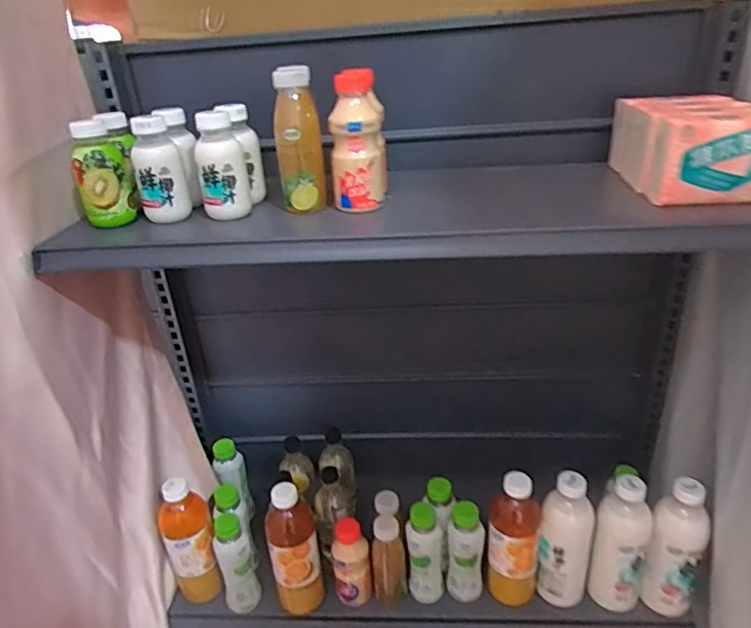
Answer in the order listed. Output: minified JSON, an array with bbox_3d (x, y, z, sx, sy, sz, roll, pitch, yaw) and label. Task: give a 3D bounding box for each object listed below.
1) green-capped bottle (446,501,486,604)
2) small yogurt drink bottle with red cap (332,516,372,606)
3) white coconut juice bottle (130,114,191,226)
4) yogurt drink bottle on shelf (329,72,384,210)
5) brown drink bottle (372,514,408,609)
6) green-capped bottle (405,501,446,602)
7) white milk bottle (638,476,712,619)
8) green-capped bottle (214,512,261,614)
[{"bbox_3d":[0.152,0.404,0.940,0.059,0.182,0.057,0,28,7],"label":"green-capped bottle"},{"bbox_3d":[-0.041,0.424,0.952,0.062,0.159,0.057,-6,28,-3],"label":"small yogurt drink bottle with red cap"},{"bbox_3d":[-0.267,-0.178,0.688,0.060,0.129,0.060,-13,29,-16],"label":"white coconut juice bottle"},{"bbox_3d":[-0.023,-0.214,0.690,0.059,0.157,0.061,-1,28,6],"label":"yogurt drink bottle on shelf"},{"bbox_3d":[0.024,0.423,0.949,0.055,0.175,0.049,-4,28,1],"label":"brown drink bottle"},{"bbox_3d":[0.085,0.404,0.943,0.059,0.185,0.063,-1,28,6],"label":"green-capped bottle"},{"bbox_3d":[0.477,0.372,0.882,0.077,0.235,0.077,16,34,33],"label":"white milk bottle"},{"bbox_3d":[-0.241,0.430,0.955,0.053,0.186,0.058,-16,30,-20],"label":"green-capped bottle"}]

